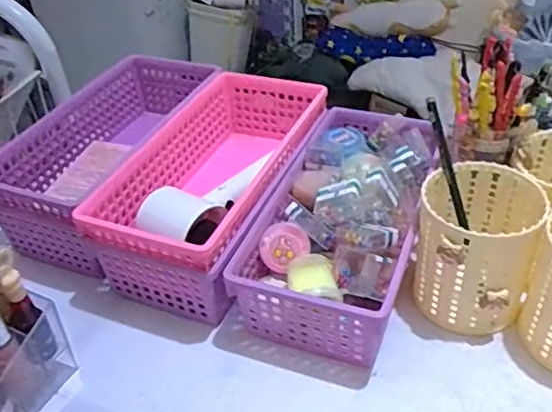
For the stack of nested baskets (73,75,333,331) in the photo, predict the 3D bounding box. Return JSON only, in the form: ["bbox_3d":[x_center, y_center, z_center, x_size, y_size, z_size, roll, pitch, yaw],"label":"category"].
[{"bbox_3d":[-0.045,-0.024,0.520,0.115,0.083,0.242,12,41,20],"label":"stack of nested baskets"}]

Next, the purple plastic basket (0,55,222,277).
[{"bbox_3d":[-0.144,-0.056,0.567,0.132,0.085,0.259,15,43,23],"label":"purple plastic basket"}]

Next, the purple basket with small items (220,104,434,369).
[{"bbox_3d":[0.062,0.006,0.488,0.116,0.083,0.236,12,41,19],"label":"purple basket with small items"}]

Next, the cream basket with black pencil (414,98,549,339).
[{"bbox_3d":[0.146,0.019,0.434,0.082,0.121,0.091,10,41,18],"label":"cream basket with black pencil"}]

